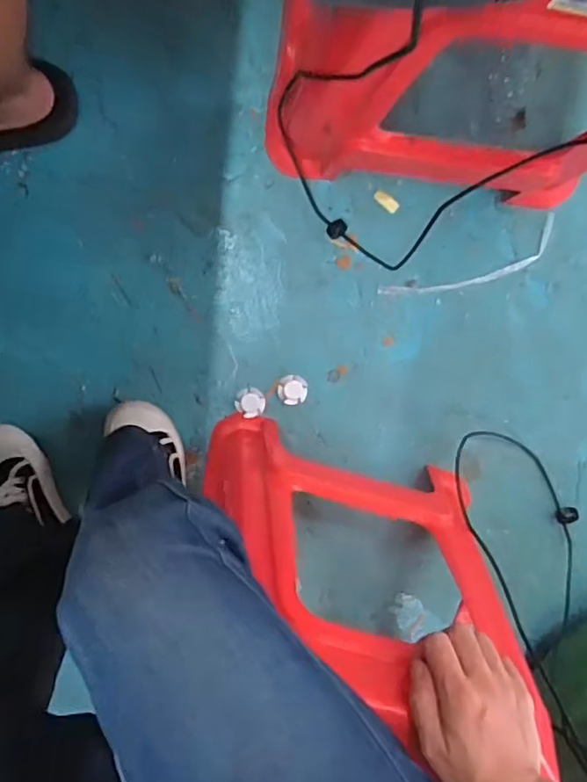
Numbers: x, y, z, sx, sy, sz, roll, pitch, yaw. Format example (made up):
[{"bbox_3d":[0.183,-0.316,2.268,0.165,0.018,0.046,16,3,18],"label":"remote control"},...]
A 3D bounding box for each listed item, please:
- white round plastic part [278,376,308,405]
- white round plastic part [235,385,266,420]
[{"bbox_3d":[0.000,-0.001,0.838,0.040,0.012,0.039,0,99,-2],"label":"white round plastic part"},{"bbox_3d":[-0.058,0.016,0.839,0.040,0.004,0.041,0,99,-2],"label":"white round plastic part"}]

